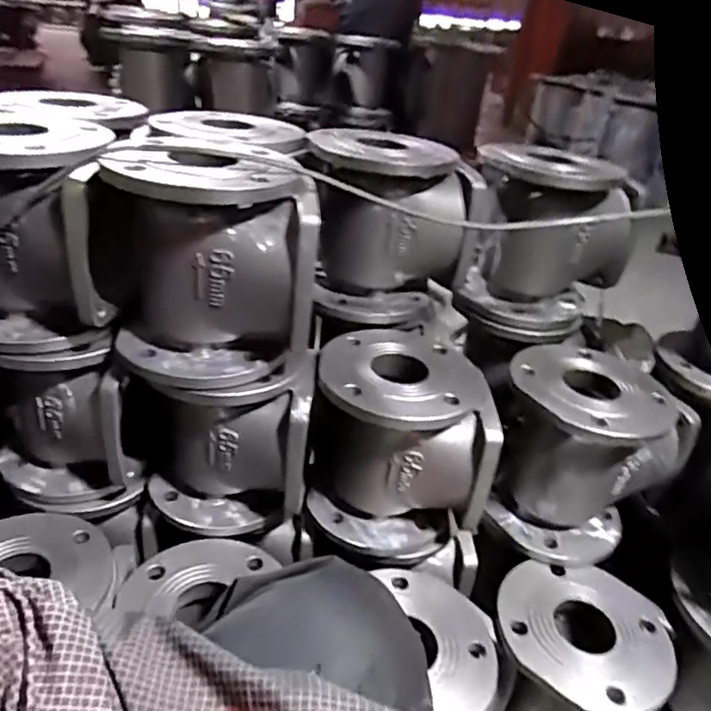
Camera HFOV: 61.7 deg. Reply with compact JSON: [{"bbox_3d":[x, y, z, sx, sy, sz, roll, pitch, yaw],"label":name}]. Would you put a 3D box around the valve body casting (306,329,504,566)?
[{"bbox_3d":[0.041,0.092,0.710,0.177,0.206,0.201,1,31,-10],"label":"valve body casting"}]

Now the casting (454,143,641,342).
[{"bbox_3d":[0.244,-0.146,0.766,0.184,0.208,0.156,22,34,24],"label":"casting"}]

